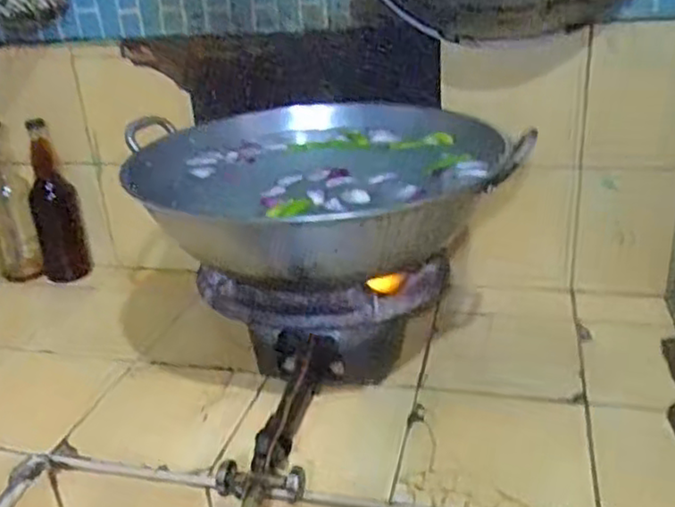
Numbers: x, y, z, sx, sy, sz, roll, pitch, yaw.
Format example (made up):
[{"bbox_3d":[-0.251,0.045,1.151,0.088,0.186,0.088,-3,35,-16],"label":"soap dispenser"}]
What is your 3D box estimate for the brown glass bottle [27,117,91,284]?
[{"bbox_3d":[-0.510,-0.086,1.218,0.077,0.297,0.069,-16,26,-24],"label":"brown glass bottle"}]

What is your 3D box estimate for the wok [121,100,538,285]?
[{"bbox_3d":[0.002,-0.103,0.879,0.471,0.140,0.399,6,26,22],"label":"wok"}]

